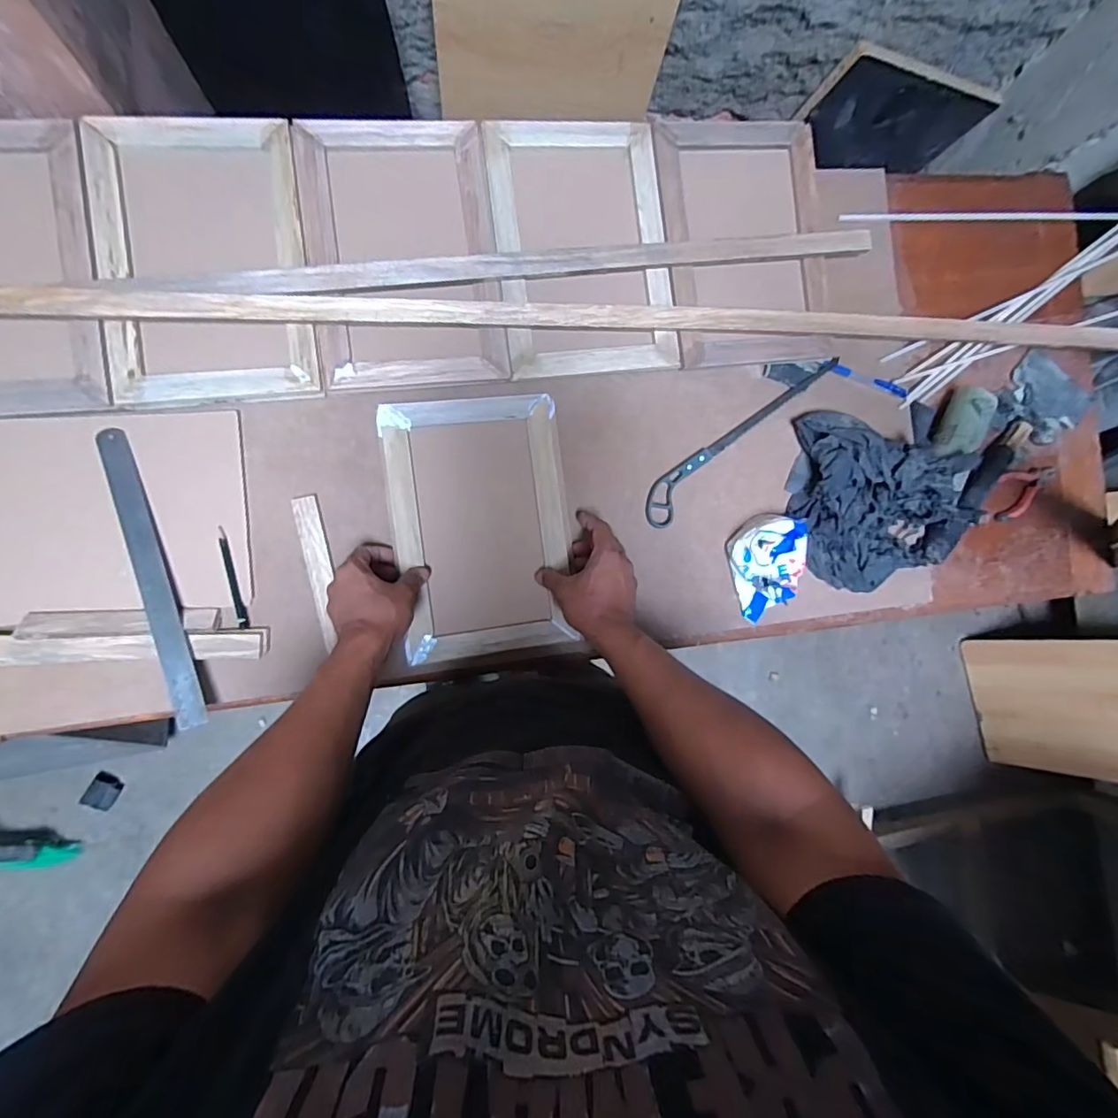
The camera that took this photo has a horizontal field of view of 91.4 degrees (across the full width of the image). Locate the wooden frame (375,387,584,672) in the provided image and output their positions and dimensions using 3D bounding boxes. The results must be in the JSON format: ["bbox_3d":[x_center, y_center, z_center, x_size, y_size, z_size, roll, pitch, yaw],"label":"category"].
[{"bbox_3d":[-0.091,-0.038,0.640,0.205,0.019,0.300,-6,93,-10],"label":"wooden frame"}]

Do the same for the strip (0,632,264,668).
[{"bbox_3d":[-0.467,0.093,0.573,0.286,0.026,0.029,0,92,-10],"label":"strip"}]

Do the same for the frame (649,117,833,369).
[{"bbox_3d":[0.234,-0.400,0.674,0.207,0.016,0.307,-7,93,-10],"label":"frame"}]

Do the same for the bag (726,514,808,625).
[{"bbox_3d":[0.253,0.011,0.663,0.079,0.075,0.135,8,90,-10],"label":"bag"}]

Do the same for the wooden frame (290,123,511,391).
[{"bbox_3d":[-0.176,-0.348,0.620,0.206,0.023,0.299,-8,93,-9],"label":"wooden frame"}]

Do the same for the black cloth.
[{"bbox_3d":[0.416,-0.071,0.682,0.222,0.091,0.220,3,91,-10],"label":"black cloth"}]

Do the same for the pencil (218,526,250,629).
[{"bbox_3d":[-0.357,0.021,0.595,0.011,0.006,0.110,-12,94,-9],"label":"pencil"}]

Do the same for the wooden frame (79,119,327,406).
[{"bbox_3d":[-0.382,-0.324,0.587,0.209,0.026,0.304,-7,93,-10],"label":"wooden frame"}]

